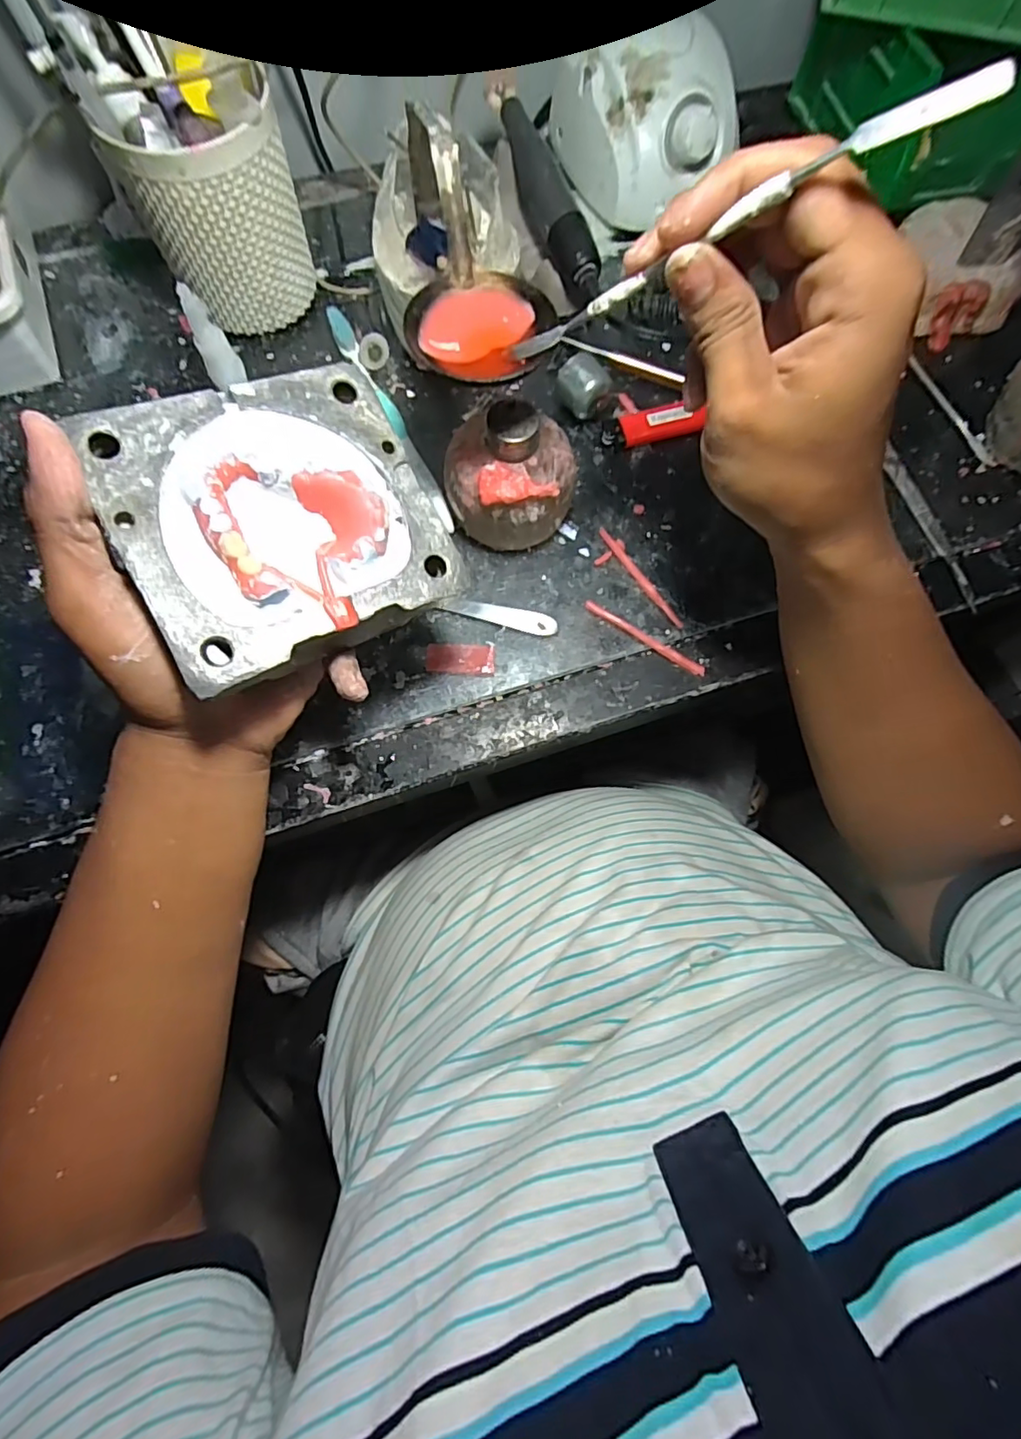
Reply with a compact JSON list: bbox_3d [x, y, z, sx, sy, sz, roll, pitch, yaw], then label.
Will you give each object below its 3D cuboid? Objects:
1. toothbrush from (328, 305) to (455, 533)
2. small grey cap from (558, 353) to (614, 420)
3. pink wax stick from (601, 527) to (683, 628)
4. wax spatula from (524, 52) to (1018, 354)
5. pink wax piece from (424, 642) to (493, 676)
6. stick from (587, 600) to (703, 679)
[{"bbox_3d":[-0.080,-0.199,0.377,0.013,0.015,0.186,-25,76,-9],"label":"toothbrush"},{"bbox_3d":[0.047,-0.216,0.381,0.029,0.031,0.030,1,73,-2],"label":"small grey cap"},{"bbox_3d":[0.080,-0.087,0.352,0.006,0.004,0.078,-33,77,-11],"label":"pink wax stick"},{"bbox_3d":[0.065,-0.170,0.209,0.005,0.179,0.010,-33,115,-36],"label":"wax spatula"},{"bbox_3d":[-0.029,-0.036,0.334,0.039,0.004,0.018,0,73,-2],"label":"pink wax piece"},{"bbox_3d":[0.080,-0.048,0.341,0.080,0.004,0.006,32,75,7],"label":"stick"}]

